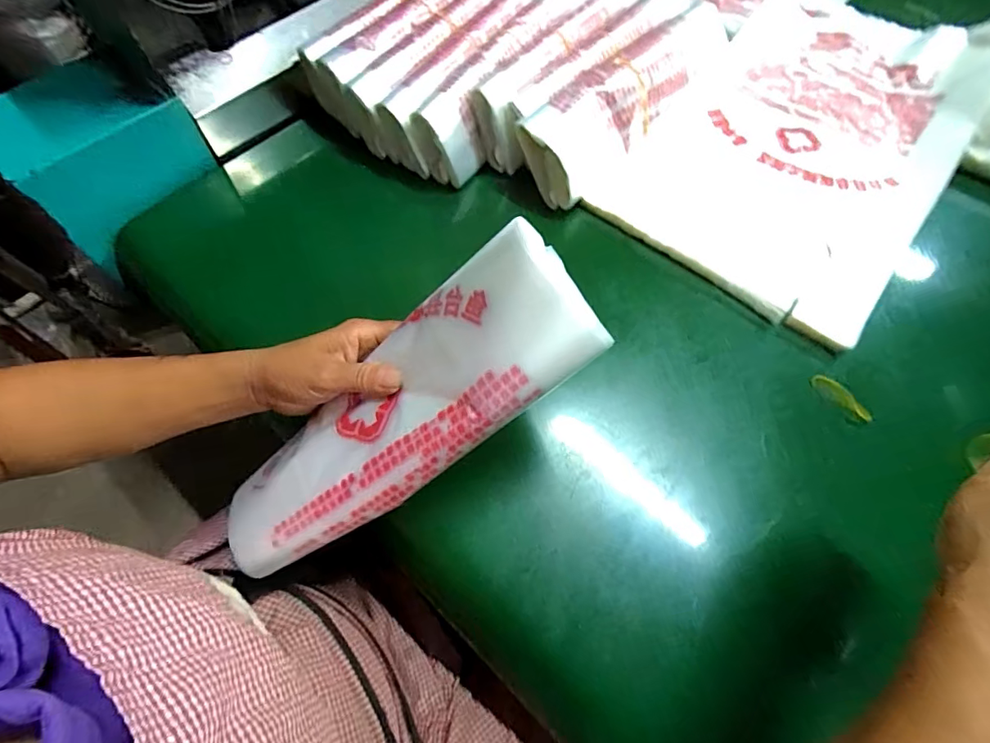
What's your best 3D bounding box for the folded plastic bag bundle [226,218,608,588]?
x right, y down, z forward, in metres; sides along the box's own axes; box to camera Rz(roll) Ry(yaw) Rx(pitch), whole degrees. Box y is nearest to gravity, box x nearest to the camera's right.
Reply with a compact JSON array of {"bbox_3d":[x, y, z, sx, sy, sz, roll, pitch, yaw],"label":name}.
[{"bbox_3d":[-0.072,0.028,0.318,0.294,0.039,0.100,-38,67,15],"label":"folded plastic bag bundle"}]

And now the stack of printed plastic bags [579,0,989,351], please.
[{"bbox_3d":[0.350,-0.266,0.540,0.289,0.066,0.456,37,70,16],"label":"stack of printed plastic bags"}]

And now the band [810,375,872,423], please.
[{"bbox_3d":[0.310,0.022,0.431,0.019,0.007,0.054,-37,70,-16],"label":"band"}]

